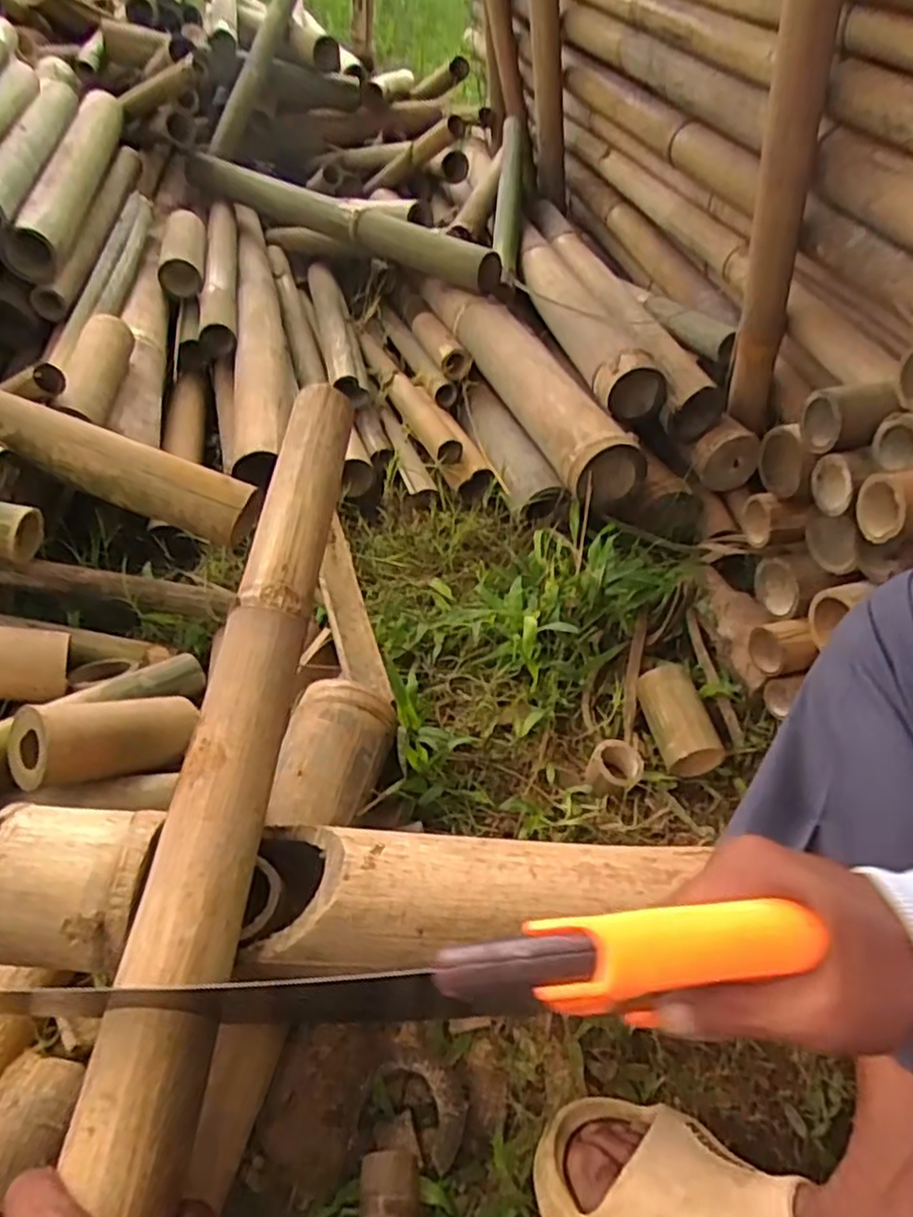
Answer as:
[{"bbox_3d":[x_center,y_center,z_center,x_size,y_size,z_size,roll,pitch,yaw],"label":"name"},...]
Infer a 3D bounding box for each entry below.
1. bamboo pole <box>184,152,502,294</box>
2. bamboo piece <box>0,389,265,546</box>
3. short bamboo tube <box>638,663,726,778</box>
[{"bbox_3d":[-0.243,-0.723,1.283,0.759,0.052,0.082,32,50,25],"label":"bamboo pole"},{"bbox_3d":[-0.343,-0.147,0.711,0.299,0.056,0.054,22,45,-3],"label":"bamboo piece"},{"bbox_3d":[0.220,0.106,0.701,0.048,0.040,0.105,-2,44,-7],"label":"short bamboo tube"}]

